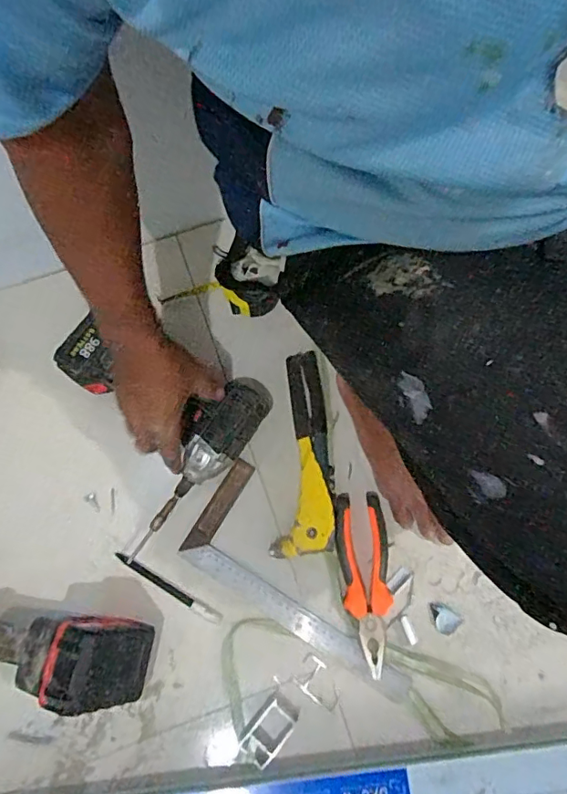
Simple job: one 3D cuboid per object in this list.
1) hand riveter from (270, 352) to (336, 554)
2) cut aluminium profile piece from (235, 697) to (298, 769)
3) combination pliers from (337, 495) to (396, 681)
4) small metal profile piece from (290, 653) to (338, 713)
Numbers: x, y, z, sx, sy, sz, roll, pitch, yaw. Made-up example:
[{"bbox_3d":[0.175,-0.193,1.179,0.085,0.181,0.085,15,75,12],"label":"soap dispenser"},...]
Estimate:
[{"bbox_3d":[0.023,0.065,0.654,0.071,0.025,0.251,-1,73,-1],"label":"hand riveter"},{"bbox_3d":[-0.018,0.361,0.566,0.036,0.018,0.061,42,77,11],"label":"cut aluminium profile piece"},{"bbox_3d":[0.097,0.208,0.605,0.059,0.021,0.192,-4,73,-2],"label":"combination pliers"},{"bbox_3d":[0.039,0.320,0.590,0.056,0.007,0.038,38,76,11],"label":"small metal profile piece"}]

